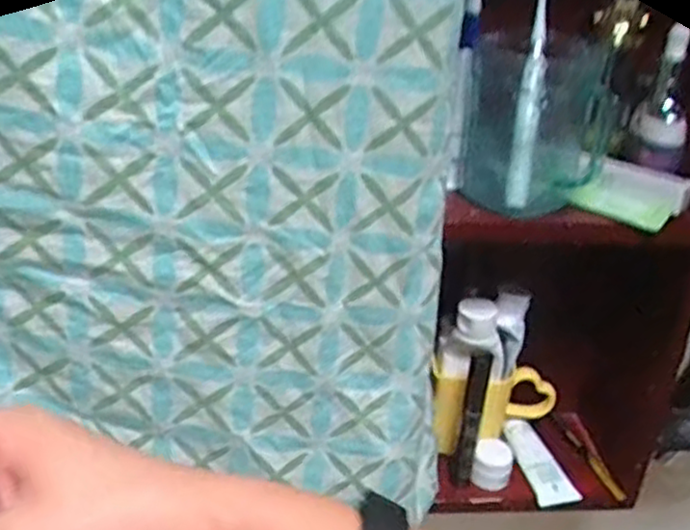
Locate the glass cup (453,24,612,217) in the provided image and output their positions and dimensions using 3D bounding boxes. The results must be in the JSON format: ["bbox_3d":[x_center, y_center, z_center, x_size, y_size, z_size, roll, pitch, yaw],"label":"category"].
[{"bbox_3d":[0.139,-0.108,0.553,0.103,0.111,0.095,10,27,12],"label":"glass cup"}]

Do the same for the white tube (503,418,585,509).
[{"bbox_3d":[0.180,0.178,0.683,0.034,0.032,0.093,-5,28,-17],"label":"white tube"}]

